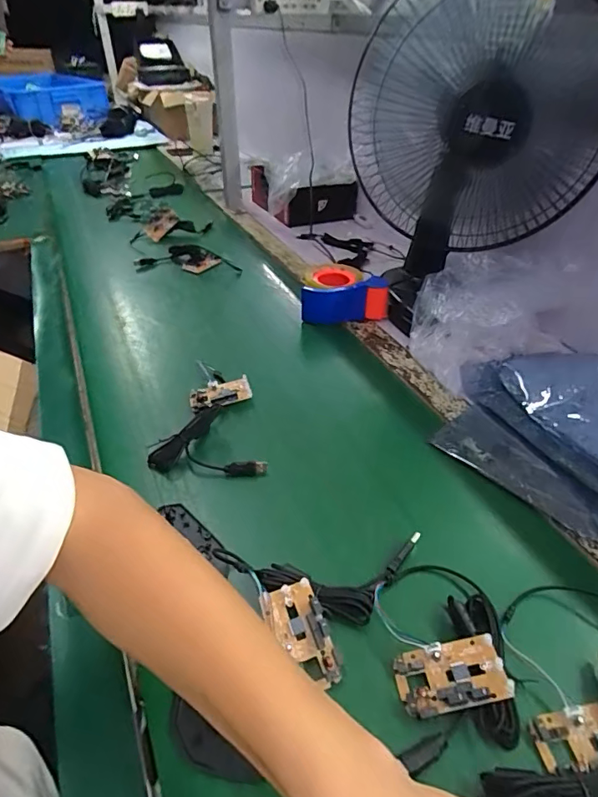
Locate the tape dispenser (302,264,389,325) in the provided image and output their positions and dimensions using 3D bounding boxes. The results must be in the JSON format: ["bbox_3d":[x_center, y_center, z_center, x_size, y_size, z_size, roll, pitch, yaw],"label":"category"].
[{"bbox_3d":[0.077,-0.176,0.790,0.138,0.066,0.110,4,38,4],"label":"tape dispenser"}]

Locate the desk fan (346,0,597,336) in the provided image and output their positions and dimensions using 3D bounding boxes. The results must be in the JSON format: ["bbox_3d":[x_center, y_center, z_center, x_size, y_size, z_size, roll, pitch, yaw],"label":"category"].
[{"bbox_3d":[0.253,-0.326,0.668,0.311,0.453,0.219,16,41,19],"label":"desk fan"}]

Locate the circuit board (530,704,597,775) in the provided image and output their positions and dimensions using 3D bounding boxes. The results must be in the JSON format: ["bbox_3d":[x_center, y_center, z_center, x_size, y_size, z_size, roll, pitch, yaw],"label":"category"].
[{"bbox_3d":[0.205,0.238,0.329,0.080,0.014,0.039,-3,38,-4],"label":"circuit board"}]

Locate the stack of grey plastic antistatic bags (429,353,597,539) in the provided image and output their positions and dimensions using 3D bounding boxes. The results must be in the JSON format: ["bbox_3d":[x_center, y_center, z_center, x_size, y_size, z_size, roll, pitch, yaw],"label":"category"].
[{"bbox_3d":[0.319,0.036,0.547,0.272,0.050,0.291,-13,40,-17],"label":"stack of grey plastic antistatic bags"}]

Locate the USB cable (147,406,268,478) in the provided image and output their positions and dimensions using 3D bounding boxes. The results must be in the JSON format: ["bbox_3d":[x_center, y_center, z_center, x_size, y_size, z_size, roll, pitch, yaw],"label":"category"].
[{"bbox_3d":[-0.115,0.054,0.532,0.105,0.034,0.131,-20,43,-25],"label":"USB cable"}]

